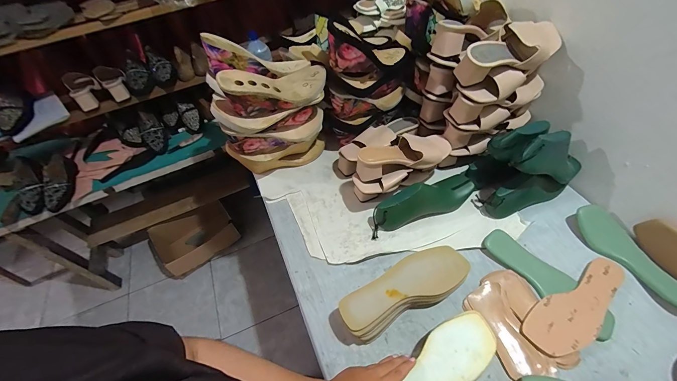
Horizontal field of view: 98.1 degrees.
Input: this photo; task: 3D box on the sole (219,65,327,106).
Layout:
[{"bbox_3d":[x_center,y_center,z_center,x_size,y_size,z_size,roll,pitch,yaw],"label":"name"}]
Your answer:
[{"bbox_3d":[-0.134,-0.227,0.616,0.232,0.070,0.078,-15,47,-38],"label":"sole"}]

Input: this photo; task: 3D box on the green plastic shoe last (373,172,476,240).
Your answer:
[{"bbox_3d":[0.189,0.020,0.670,0.256,0.090,0.076,-21,52,-11],"label":"green plastic shoe last"}]

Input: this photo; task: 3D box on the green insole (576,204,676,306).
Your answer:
[{"bbox_3d":[0.566,0.127,0.573,0.069,0.022,0.224,-32,54,8],"label":"green insole"}]

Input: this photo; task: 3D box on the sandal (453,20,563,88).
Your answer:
[{"bbox_3d":[0.349,-0.275,0.586,0.231,0.070,0.085,-28,54,-16],"label":"sandal"}]

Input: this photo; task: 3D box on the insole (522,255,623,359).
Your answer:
[{"bbox_3d":[0.440,0.209,0.529,0.238,0.010,0.083,-28,49,-13],"label":"insole"}]

